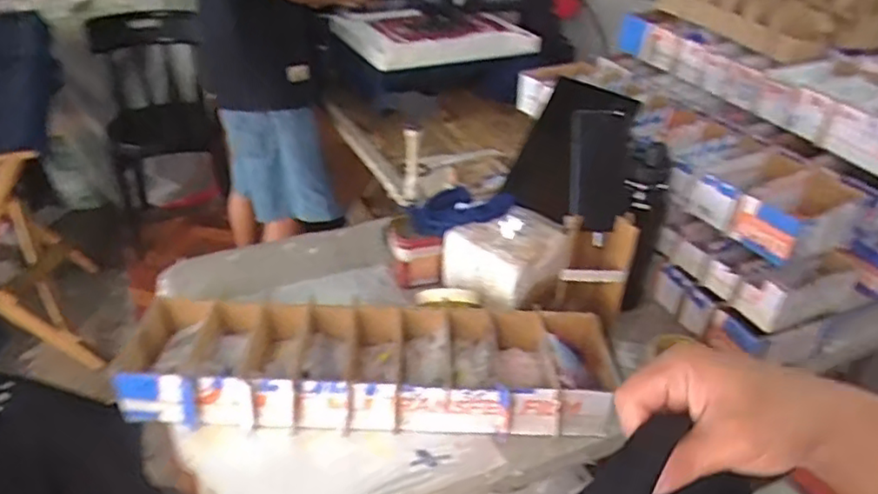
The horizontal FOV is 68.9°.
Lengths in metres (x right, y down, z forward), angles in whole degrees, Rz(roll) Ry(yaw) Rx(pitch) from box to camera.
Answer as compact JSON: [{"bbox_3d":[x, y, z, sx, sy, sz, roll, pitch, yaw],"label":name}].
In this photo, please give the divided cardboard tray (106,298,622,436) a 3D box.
[{"bbox_3d":[-0.087,0.154,0.866,0.633,0.078,0.194,4,33,-1],"label":"divided cardboard tray"}]

